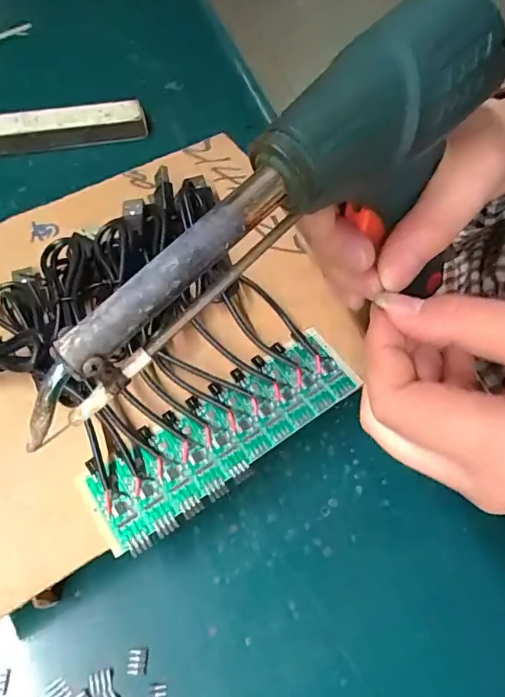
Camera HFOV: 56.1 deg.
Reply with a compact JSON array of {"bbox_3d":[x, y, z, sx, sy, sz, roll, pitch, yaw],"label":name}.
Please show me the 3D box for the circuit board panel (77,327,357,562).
[{"bbox_3d":[-0.011,0.039,0.228,0.137,0.007,0.046,-31,67,-20],"label":"circuit board panel"}]

